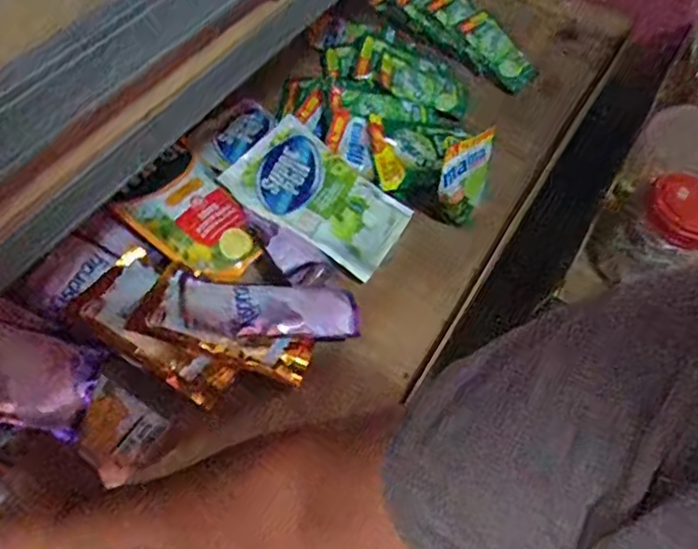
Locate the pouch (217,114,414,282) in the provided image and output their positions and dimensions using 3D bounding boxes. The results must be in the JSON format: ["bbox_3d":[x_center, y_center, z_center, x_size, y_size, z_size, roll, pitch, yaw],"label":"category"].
[{"bbox_3d":[-0.039,-0.100,0.775,0.232,0.048,0.142,34,62,15],"label":"pouch"}]

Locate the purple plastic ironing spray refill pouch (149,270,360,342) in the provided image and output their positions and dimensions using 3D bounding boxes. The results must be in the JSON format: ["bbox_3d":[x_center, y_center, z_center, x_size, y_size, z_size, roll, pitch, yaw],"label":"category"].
[{"bbox_3d":[-0.102,0.036,0.672,0.220,0.020,0.082,4,58,-2],"label":"purple plastic ironing spray refill pouch"}]

